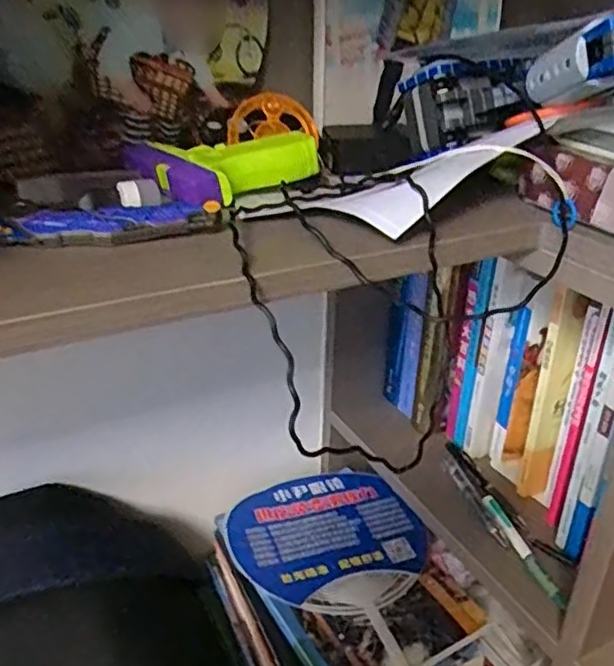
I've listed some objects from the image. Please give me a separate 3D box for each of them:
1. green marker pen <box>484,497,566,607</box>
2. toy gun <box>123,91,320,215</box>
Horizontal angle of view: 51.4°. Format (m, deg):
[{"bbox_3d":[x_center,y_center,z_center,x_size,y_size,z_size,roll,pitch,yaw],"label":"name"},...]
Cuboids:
[{"bbox_3d":[0.192,0.191,0.569,0.015,0.009,0.124,-7,29,-14],"label":"green marker pen"},{"bbox_3d":[-0.049,-0.134,0.461,0.143,0.052,0.081,-16,32,-29],"label":"toy gun"}]

